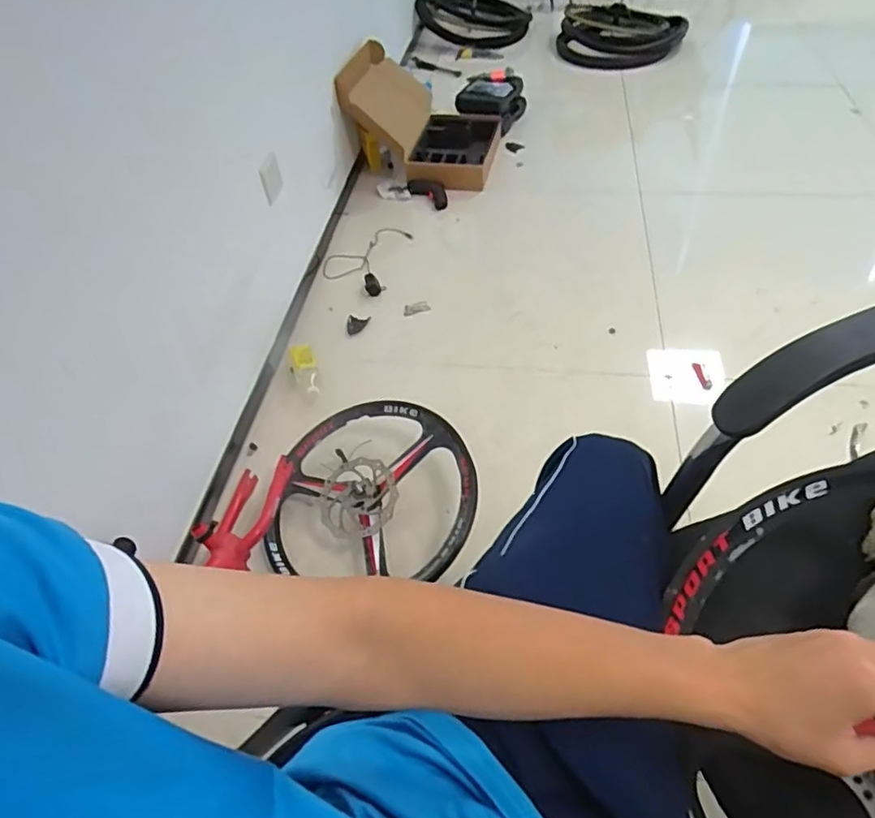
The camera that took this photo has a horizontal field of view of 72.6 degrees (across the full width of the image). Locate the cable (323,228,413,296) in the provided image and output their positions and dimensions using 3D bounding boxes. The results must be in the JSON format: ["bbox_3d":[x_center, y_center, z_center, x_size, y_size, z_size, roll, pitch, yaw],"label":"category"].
[{"bbox_3d":[-0.196,-0.458,1.773,0.219,0.034,0.310,20,54,20],"label":"cable"}]

